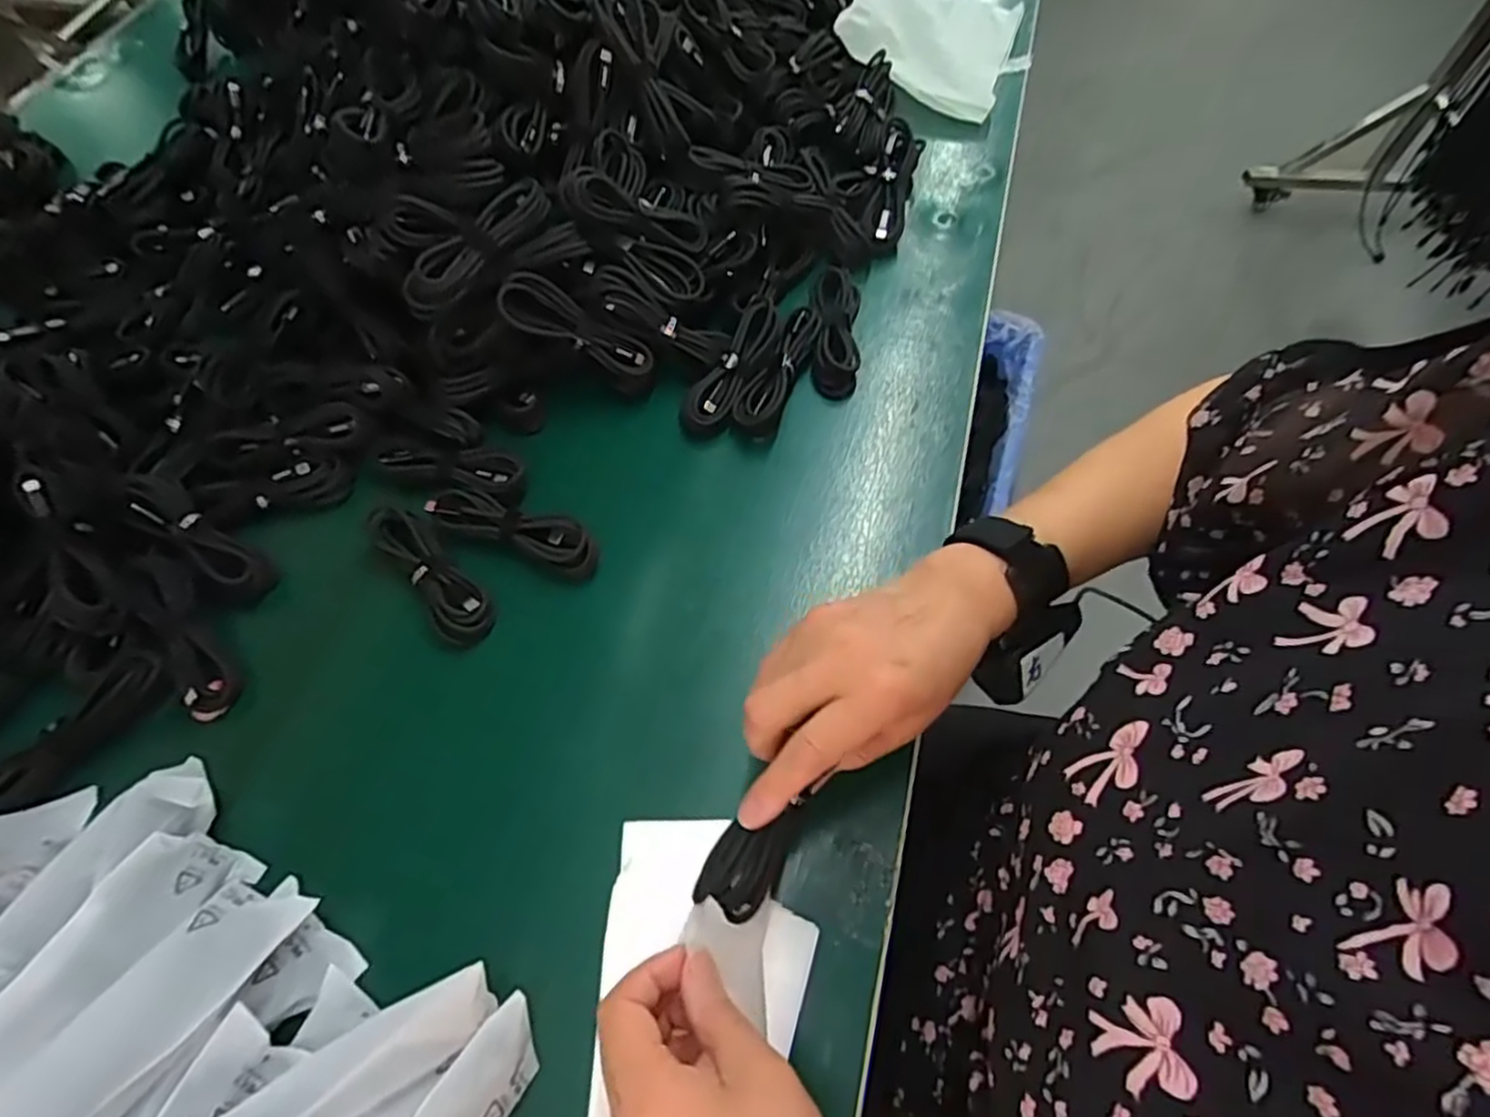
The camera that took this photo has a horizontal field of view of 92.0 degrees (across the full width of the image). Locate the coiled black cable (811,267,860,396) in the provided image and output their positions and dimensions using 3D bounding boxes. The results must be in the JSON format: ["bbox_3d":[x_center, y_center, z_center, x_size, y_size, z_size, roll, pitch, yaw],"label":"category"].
[{"bbox_3d":[0.070,-0.178,0.554,0.036,0.028,0.121,5,61,4],"label":"coiled black cable"}]

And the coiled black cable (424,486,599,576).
[{"bbox_3d":[-0.152,-0.021,0.472,0.118,0.016,0.031,18,63,12],"label":"coiled black cable"}]

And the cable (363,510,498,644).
[{"bbox_3d":[-0.201,0.009,0.457,0.033,0.021,0.110,-40,67,-19],"label":"cable"}]

